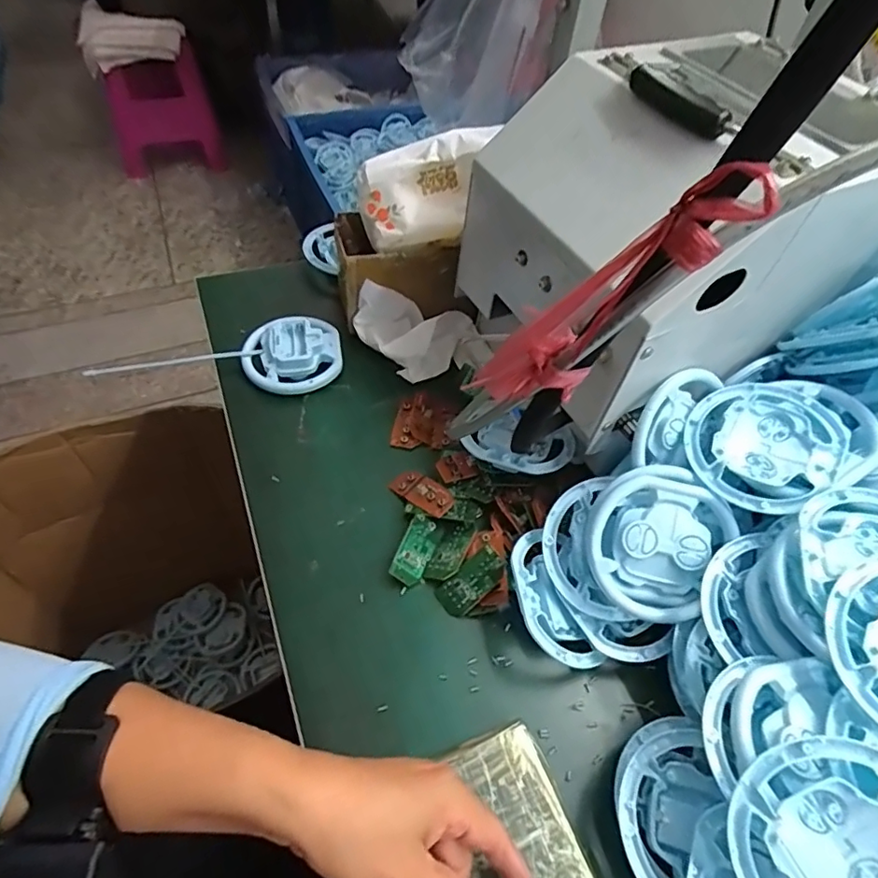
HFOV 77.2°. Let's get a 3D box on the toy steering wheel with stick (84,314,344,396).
[{"bbox_3d":[-0.217,-0.090,0.571,0.230,0.042,0.094,4,53,-4],"label":"toy steering wheel with stick"}]

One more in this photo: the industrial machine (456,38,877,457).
[{"bbox_3d":[0.203,-0.174,0.445,0.287,0.180,0.208,-18,57,-17],"label":"industrial machine"}]

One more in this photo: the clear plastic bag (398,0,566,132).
[{"bbox_3d":[0.077,-0.451,0.561,0.033,0.313,0.152,-41,100,-37],"label":"clear plastic bag"}]

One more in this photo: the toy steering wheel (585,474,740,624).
[{"bbox_3d":[0.154,0.076,0.398,0.091,0.016,0.101,25,92,5],"label":"toy steering wheel"}]

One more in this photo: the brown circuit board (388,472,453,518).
[{"bbox_3d":[-0.014,0.046,0.486,0.060,0.008,0.028,30,59,23],"label":"brown circuit board"}]

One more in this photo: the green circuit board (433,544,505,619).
[{"bbox_3d":[0.026,0.113,0.434,0.059,0.006,0.028,-44,59,6],"label":"green circuit board"}]

